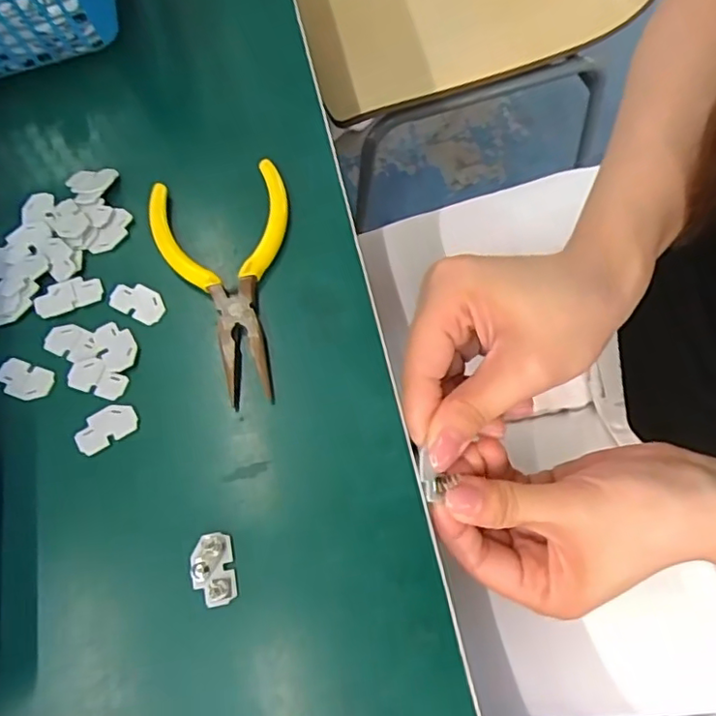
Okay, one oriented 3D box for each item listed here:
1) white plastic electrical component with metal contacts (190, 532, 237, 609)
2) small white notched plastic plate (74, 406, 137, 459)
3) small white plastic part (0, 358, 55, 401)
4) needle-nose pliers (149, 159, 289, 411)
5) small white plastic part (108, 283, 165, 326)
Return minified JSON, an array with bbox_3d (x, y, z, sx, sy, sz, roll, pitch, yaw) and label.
[{"bbox_3d":[-0.056,0.082,0.230,0.015,0.004,0.026,-10,69,-1],"label":"white plastic electrical component with metal contacts"},{"bbox_3d":[-0.109,0.029,0.254,0.027,0.004,0.016,-28,70,-8],"label":"small white notched plastic plate"},{"bbox_3d":[-0.151,0.010,0.265,0.027,0.004,0.016,17,70,9],"label":"small white plastic part"},{"bbox_3d":[-0.058,-0.038,0.276,0.066,0.010,0.118,-15,69,-3],"label":"needle-nose pliers"},{"bbox_3d":[-0.103,-0.027,0.276,0.027,0.004,0.016,24,72,12],"label":"small white plastic part"}]

